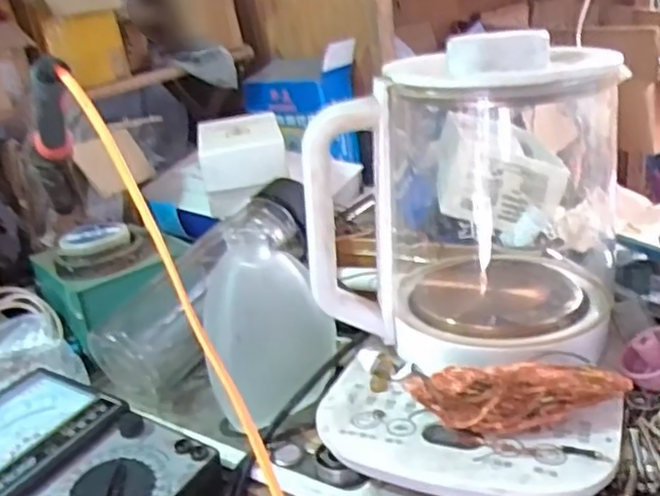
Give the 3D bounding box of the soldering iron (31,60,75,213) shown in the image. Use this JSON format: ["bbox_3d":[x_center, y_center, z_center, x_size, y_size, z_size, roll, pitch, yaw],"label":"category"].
[{"bbox_3d":[-0.204,-0.073,0.509,0.026,0.024,0.269,-17,-9,-23],"label":"soldering iron"}]

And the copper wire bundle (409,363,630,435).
[{"bbox_3d":[0.102,0.081,0.375,0.112,0.034,0.024,-8,22,-3],"label":"copper wire bundle"}]

